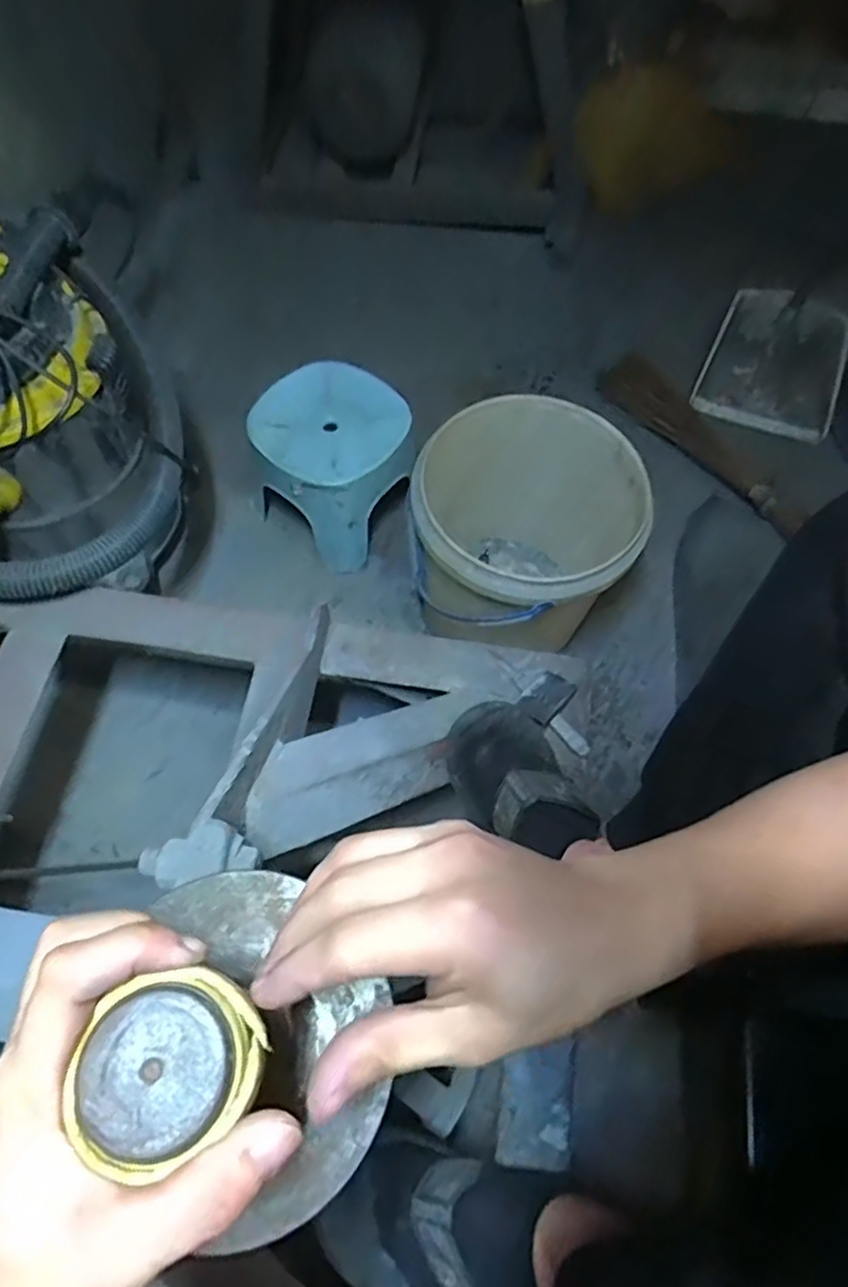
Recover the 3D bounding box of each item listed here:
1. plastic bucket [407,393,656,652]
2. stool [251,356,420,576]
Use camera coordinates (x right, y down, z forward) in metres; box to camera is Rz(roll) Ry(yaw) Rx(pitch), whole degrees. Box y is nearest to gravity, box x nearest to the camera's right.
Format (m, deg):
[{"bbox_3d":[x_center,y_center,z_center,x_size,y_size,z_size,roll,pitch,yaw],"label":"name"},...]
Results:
[{"bbox_3d":[0.111,-0.123,0.930,0.296,0.299,0.275,1,64,-2],"label":"plastic bucket"},{"bbox_3d":[-0.137,-0.267,1.037,0.213,0.188,0.213,1,64,-2],"label":"stool"}]

